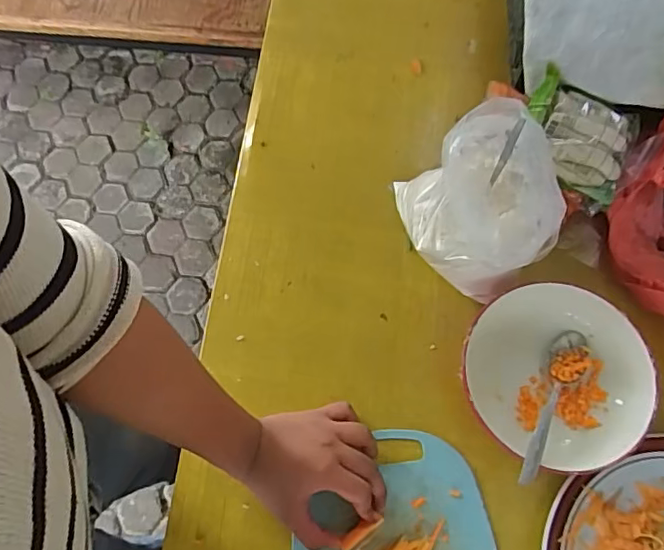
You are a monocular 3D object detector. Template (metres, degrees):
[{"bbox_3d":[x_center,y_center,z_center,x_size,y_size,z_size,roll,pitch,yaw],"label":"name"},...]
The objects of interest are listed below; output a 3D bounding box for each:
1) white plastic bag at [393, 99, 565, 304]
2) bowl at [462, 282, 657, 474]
[{"bbox_3d":[0.140,-0.064,0.536,0.123,0.155,0.136,-11,69,-1],"label":"white plastic bag"},{"bbox_3d":[0.213,0.096,0.531,0.164,0.048,0.163,-1,69,3],"label":"bowl"}]

